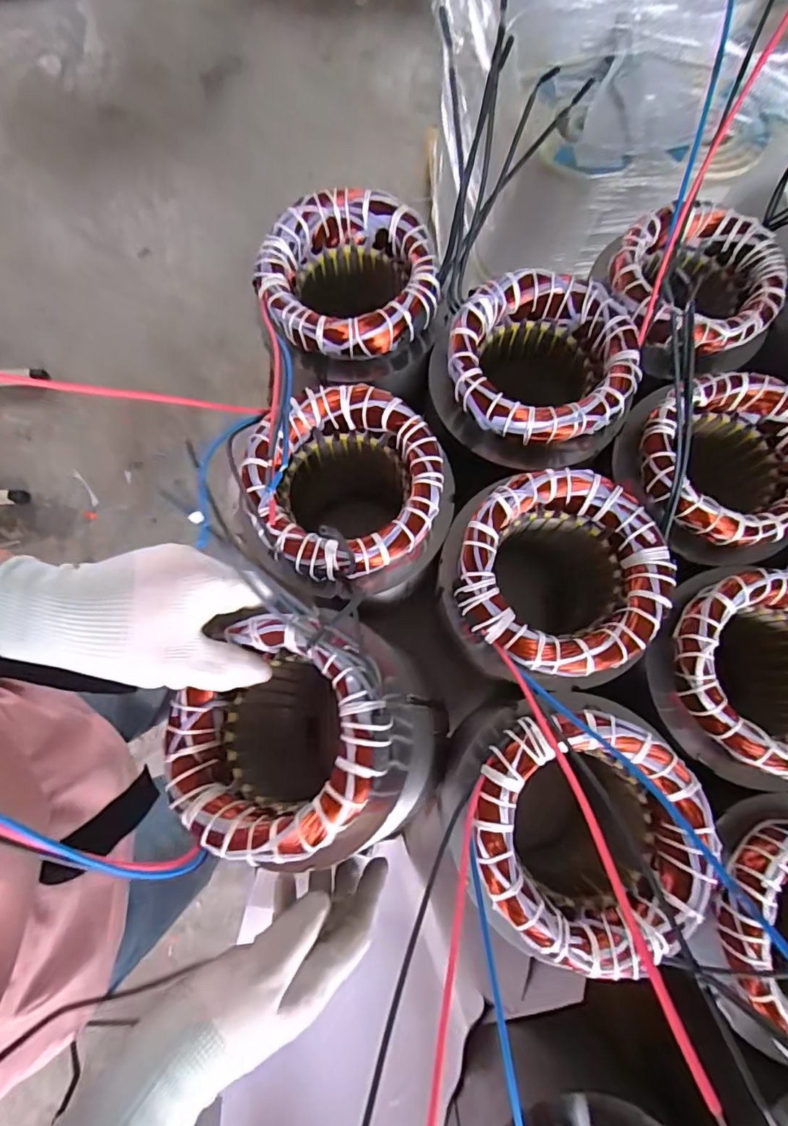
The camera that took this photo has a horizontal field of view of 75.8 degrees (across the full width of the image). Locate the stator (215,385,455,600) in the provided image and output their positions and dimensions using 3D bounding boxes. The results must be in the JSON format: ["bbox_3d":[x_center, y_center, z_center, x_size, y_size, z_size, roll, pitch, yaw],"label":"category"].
[{"bbox_3d":[-0.032,-0.037,0.406,0.142,0.145,0.138,18,76,5],"label":"stator"}]

